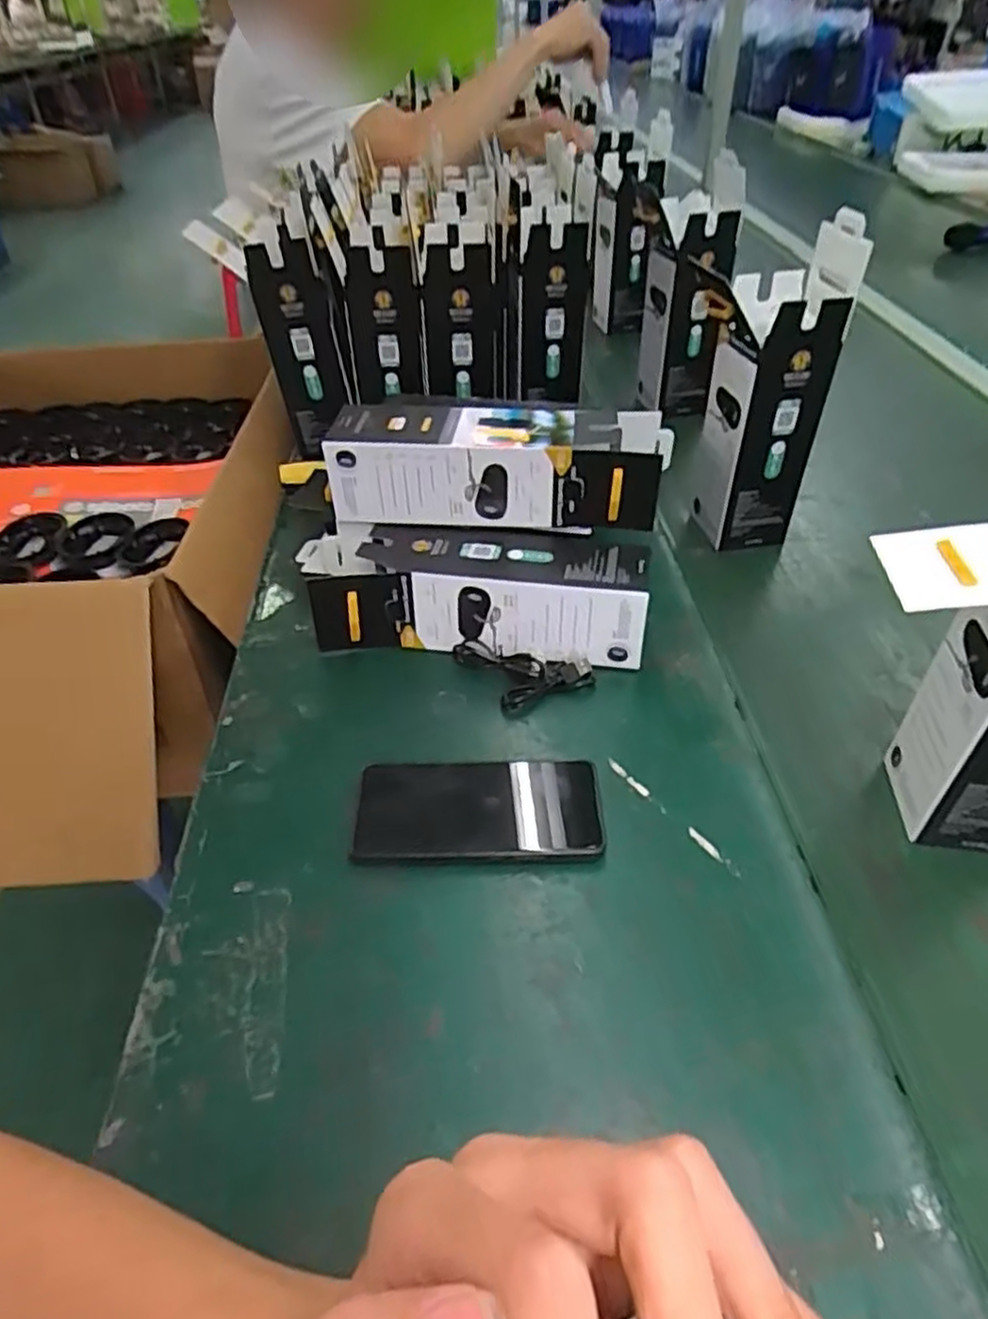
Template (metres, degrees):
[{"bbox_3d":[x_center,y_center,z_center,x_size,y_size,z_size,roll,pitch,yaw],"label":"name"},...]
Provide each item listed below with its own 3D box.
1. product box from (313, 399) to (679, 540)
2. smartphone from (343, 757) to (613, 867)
[{"bbox_3d":[0.008,-0.162,0.615,0.283,0.076,0.096,0,43,3],"label":"product box"},{"bbox_3d":[-0.010,0.099,0.489,0.160,0.016,0.076,-1,42,0],"label":"smartphone"}]

